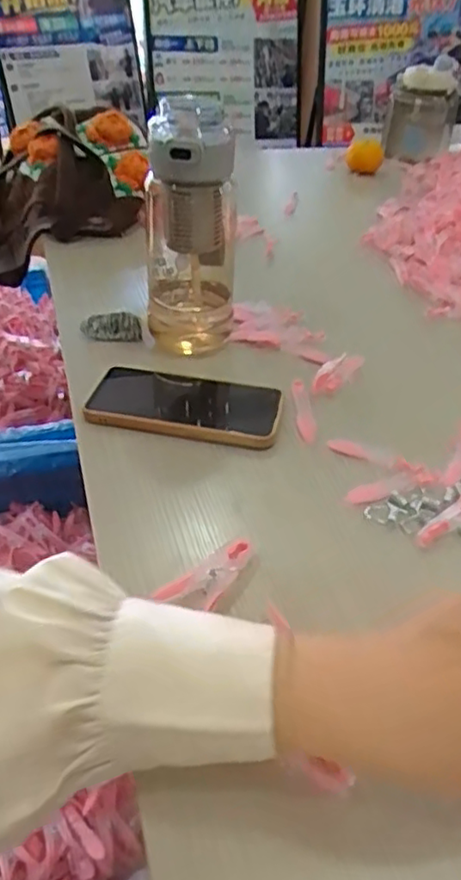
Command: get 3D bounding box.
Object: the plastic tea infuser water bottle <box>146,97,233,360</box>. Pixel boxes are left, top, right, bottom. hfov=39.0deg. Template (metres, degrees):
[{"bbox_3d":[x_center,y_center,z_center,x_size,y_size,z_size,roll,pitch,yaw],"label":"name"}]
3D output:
[{"bbox_3d":[-0.034,-0.179,0.571,0.079,0.203,0.075,2,39,-2],"label":"plastic tea infuser water bottle"}]

